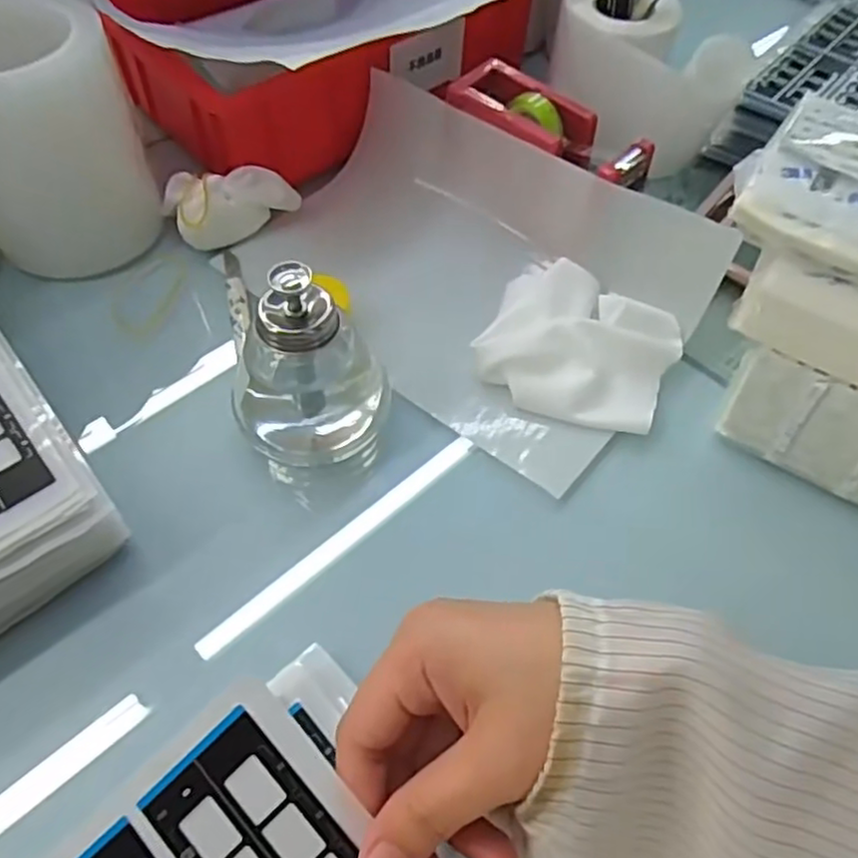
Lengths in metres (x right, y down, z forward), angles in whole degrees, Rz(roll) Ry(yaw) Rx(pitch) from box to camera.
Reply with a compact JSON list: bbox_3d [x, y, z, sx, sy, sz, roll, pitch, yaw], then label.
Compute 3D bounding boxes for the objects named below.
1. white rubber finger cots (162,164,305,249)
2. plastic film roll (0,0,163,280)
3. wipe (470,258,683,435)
[{"bbox_3d":[-0.131,-0.153,0.455,0.081,0.035,0.045,-25,60,-18],"label":"white rubber finger cots"},{"bbox_3d":[-0.240,-0.182,0.432,0.104,0.130,0.097,-24,60,-18],"label":"plastic film roll"},{"bbox_3d":[0.087,-0.049,0.398,0.104,0.023,0.095,24,58,13],"label":"wipe"}]

